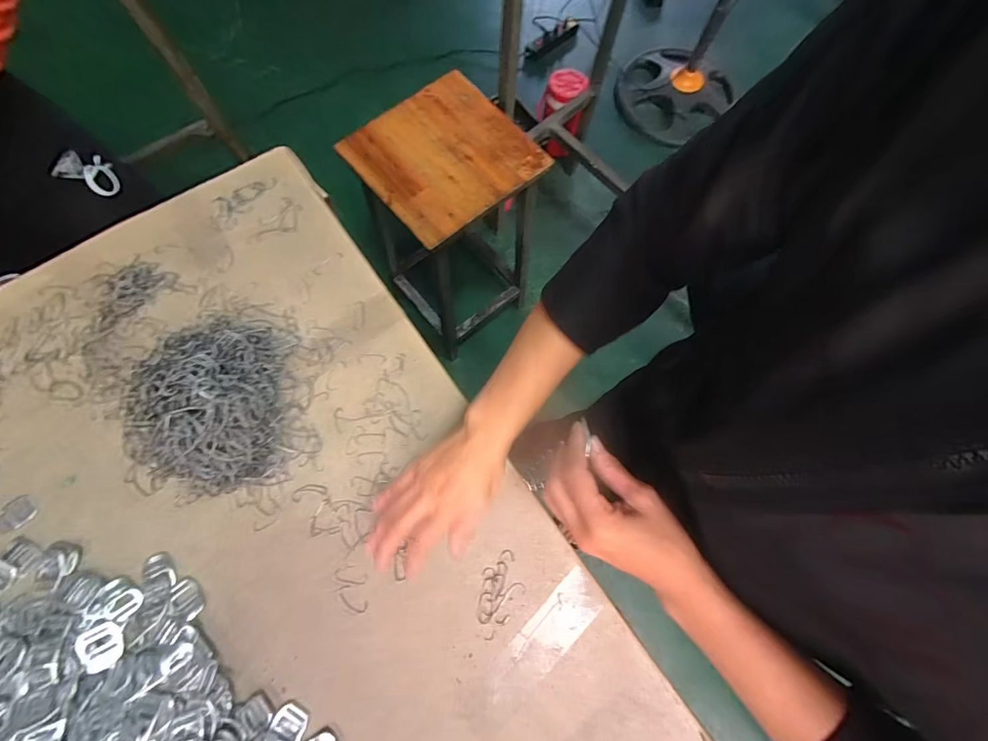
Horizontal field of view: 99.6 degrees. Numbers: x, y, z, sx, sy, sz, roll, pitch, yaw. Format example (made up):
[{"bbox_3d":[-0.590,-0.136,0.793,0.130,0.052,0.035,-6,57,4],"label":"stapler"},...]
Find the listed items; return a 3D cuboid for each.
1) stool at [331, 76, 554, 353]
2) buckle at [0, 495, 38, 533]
[{"bbox_3d":[-0.116,-0.355,1.084,0.319,0.614,0.368,-37,78,-11],"label":"stool"},{"bbox_3d":[-0.509,0.153,0.442,0.041,0.004,0.032,-38,78,-11],"label":"buckle"}]

